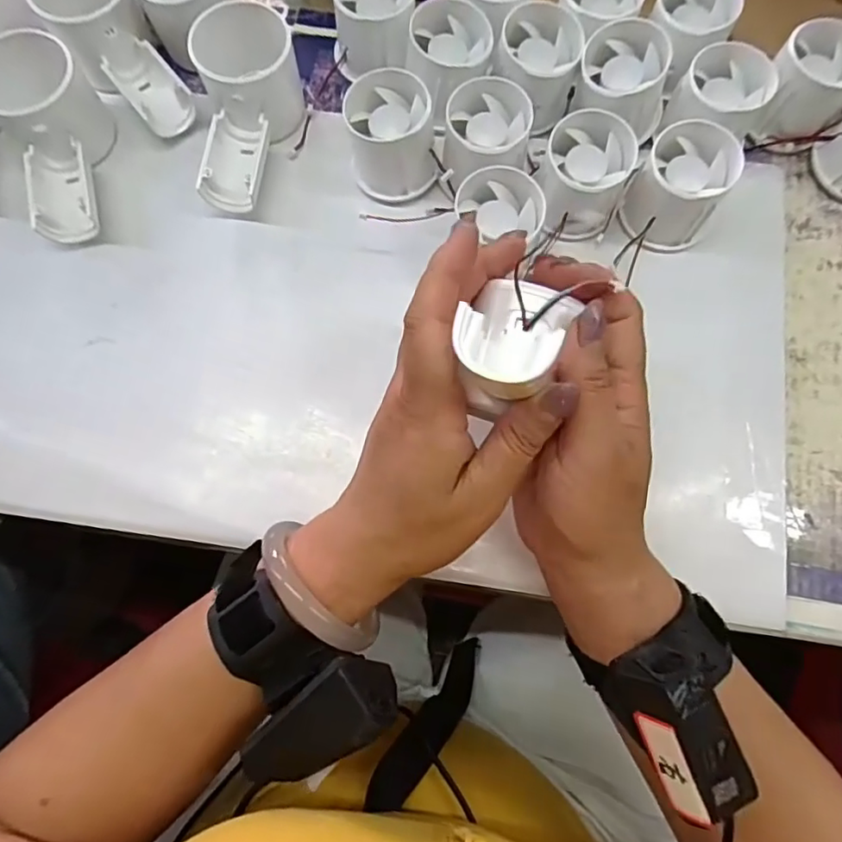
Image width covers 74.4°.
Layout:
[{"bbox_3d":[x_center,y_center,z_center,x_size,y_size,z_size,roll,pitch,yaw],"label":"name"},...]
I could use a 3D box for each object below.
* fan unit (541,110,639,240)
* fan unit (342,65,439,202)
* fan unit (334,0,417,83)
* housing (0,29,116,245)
[{"bbox_3d":[0.097,-0.147,0.338,0.054,0.048,0.056,2,76,0],"label":"fan unit"},{"bbox_3d":[-0.018,-0.172,0.343,0.052,0.049,0.061,-13,76,-4],"label":"fan unit"},{"bbox_3d":[-0.030,-0.265,0.372,0.051,0.049,0.059,5,76,1],"label":"fan unit"},{"bbox_3d":[-0.222,-0.172,0.339,0.058,0.053,0.112,-24,77,-6],"label":"housing"}]

